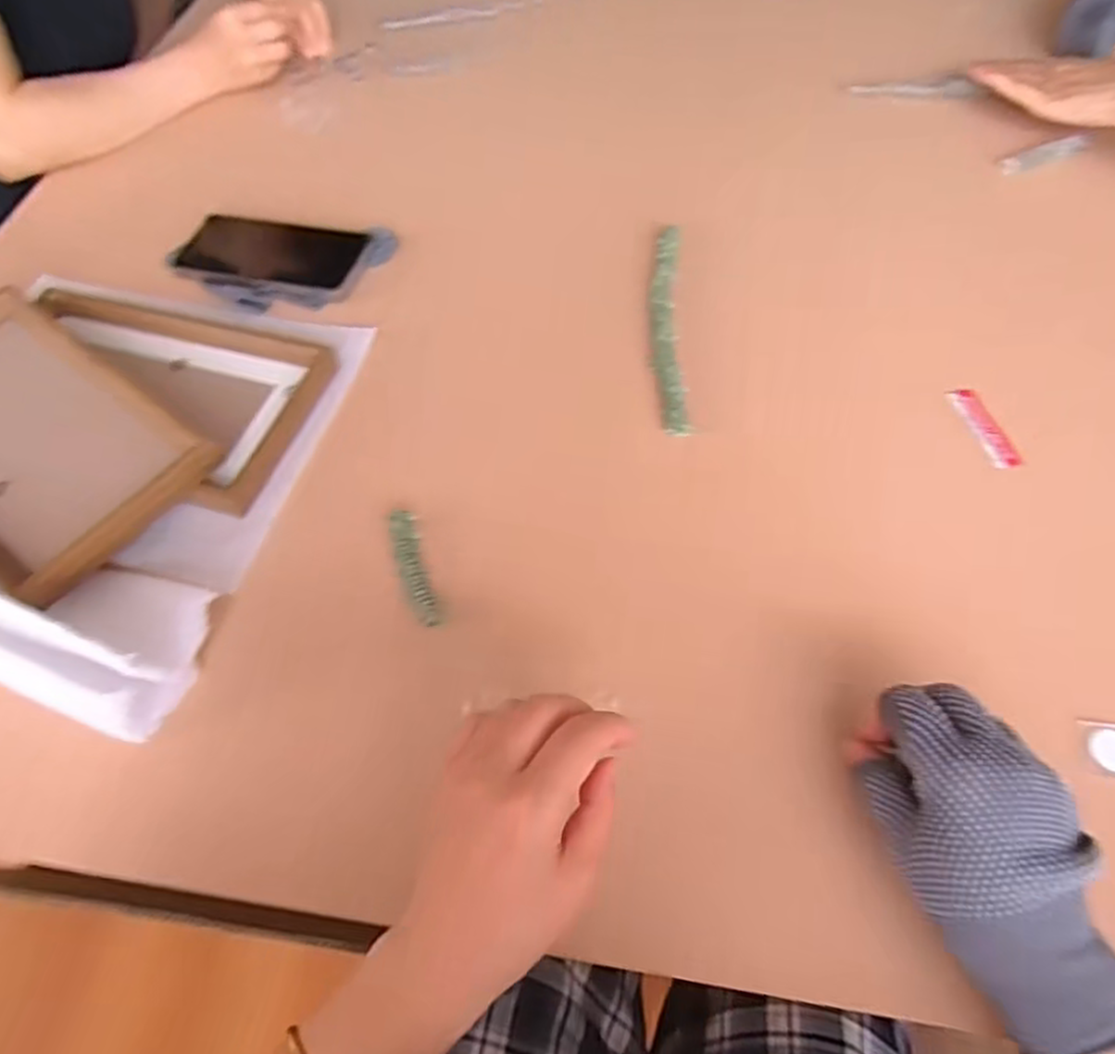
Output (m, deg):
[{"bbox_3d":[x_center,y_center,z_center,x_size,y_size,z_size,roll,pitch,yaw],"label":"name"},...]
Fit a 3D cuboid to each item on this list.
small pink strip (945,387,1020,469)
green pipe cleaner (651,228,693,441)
[{"bbox_3d":[0.299,-0.070,0.513,0.020,0.010,0.069,-13,59,-4],"label":"small pink strip"},{"bbox_3d":[0.085,-0.161,0.569,0.024,0.008,0.218,0,59,4],"label":"green pipe cleaner"}]

